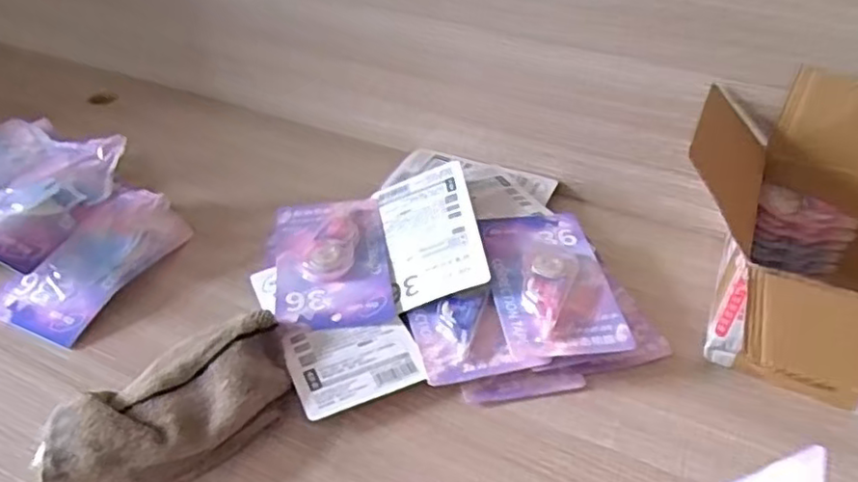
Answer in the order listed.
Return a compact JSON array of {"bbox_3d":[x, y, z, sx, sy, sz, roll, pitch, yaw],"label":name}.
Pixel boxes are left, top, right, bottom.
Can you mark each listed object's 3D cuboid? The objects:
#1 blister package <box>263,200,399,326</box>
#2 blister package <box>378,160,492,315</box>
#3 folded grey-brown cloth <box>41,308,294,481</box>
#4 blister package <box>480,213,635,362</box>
[{"bbox_3d":[-0.088,0.012,0.563,0.102,0.016,0.158,-5,40,-10],"label":"blister package"},{"bbox_3d":[0.003,-0.009,0.569,0.084,0.008,0.156,-22,42,6],"label":"blister package"},{"bbox_3d":[-0.164,0.112,0.427,0.082,0.045,0.164,32,47,31],"label":"folded grey-brown cloth"},{"bbox_3d":[0.098,0.025,0.528,0.093,0.019,0.158,-5,41,-4],"label":"blister package"}]

